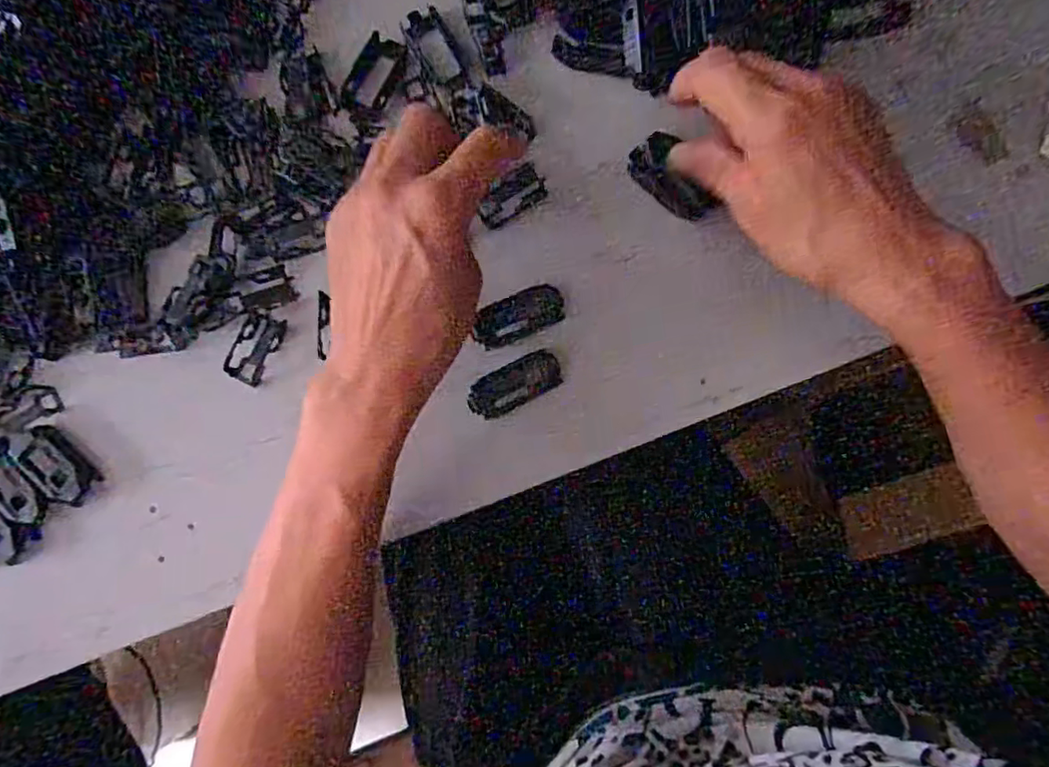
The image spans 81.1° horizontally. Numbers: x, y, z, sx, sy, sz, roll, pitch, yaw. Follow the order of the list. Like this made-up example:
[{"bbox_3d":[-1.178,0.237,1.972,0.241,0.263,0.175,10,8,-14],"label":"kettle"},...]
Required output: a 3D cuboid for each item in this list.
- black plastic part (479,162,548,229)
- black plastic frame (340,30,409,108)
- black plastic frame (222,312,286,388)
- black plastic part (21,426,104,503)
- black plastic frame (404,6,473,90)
[{"bbox_3d":[-0.008,-0.103,0.333,0.040,0.009,0.020,-32,84,0],"label":"black plastic part"},{"bbox_3d":[-0.086,-0.176,0.347,0.026,0.004,0.043,25,87,5],"label":"black plastic frame"},{"bbox_3d":[-0.150,-0.020,0.341,0.022,0.004,0.038,27,82,-12],"label":"black plastic frame"},{"bbox_3d":[-0.256,0.045,0.335,0.044,0.011,0.023,42,89,6],"label":"black plastic part"},{"bbox_3d":[-0.048,-0.186,0.345,0.023,0.008,0.057,-30,84,0],"label":"black plastic frame"}]

